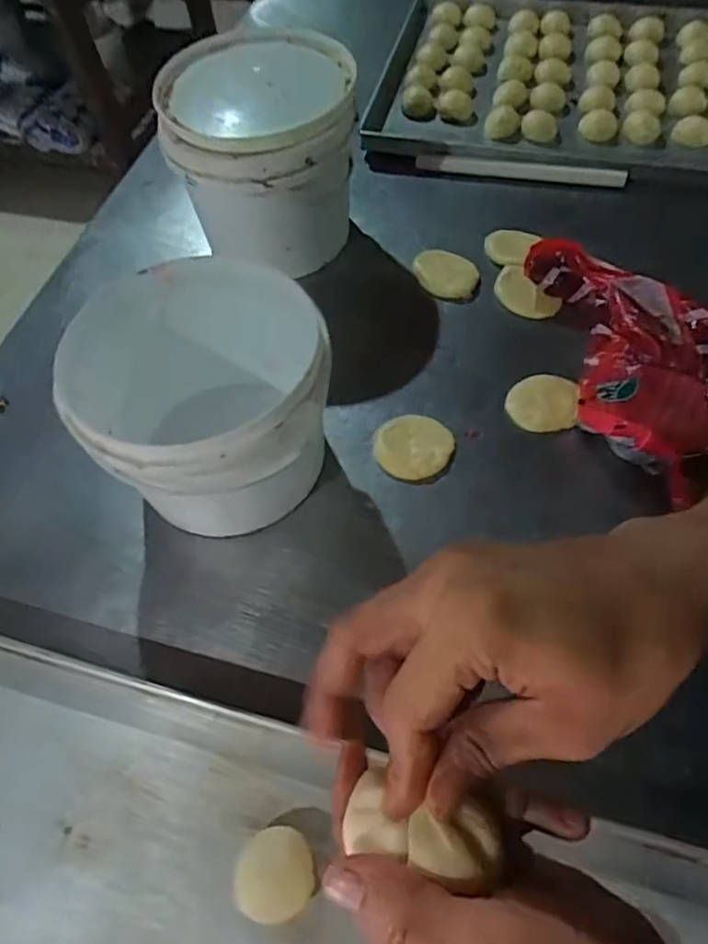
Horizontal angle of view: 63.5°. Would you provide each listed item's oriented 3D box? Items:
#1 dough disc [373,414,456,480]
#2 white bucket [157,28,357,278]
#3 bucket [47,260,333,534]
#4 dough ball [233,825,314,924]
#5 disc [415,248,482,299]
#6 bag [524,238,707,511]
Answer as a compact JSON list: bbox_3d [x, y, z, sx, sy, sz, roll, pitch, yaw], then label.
[{"bbox_3d":[0.063,-0.028,0.598,0.073,0.009,0.080,-2,59,3],"label":"dough disc"},{"bbox_3d":[-0.104,-0.377,0.696,0.204,0.221,0.221,-2,59,3],"label":"white bucket"},{"bbox_3d":[-0.133,-0.062,0.540,0.212,0.166,0.218,-2,59,3],"label":"bucket"},{"bbox_3d":[-0.055,0.279,0.400,0.052,0.018,0.053,-2,59,3],"label":"dough ball"},{"bbox_3d":[0.116,-0.254,0.724,0.079,0.017,0.078,-2,59,3],"label":"disc"},{"bbox_3d":[0.280,-0.127,0.604,0.176,0.068,0.305,-30,62,-14],"label":"bag"}]

